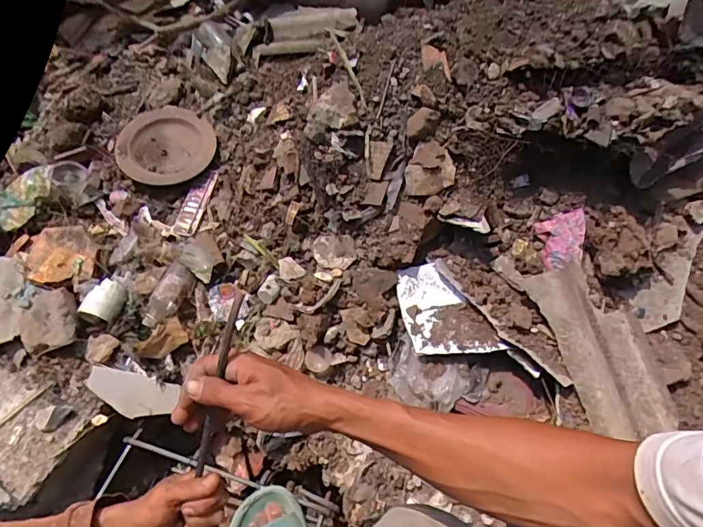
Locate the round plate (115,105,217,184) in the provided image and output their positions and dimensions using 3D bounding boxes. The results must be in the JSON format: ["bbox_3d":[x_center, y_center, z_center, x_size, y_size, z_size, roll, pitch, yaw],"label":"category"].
[{"bbox_3d":[-0.378,-0.244,0.983,0.189,0.027,0.180,0,70,-1],"label":"round plate"}]

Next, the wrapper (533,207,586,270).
[{"bbox_3d":[0.326,-0.038,0.742,0.075,0.015,0.080,-13,76,4],"label":"wrapper"}]

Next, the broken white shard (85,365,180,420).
[{"bbox_3d":[-0.385,0.228,0.850,0.156,0.013,0.076,16,97,0],"label":"broken white shard"}]

